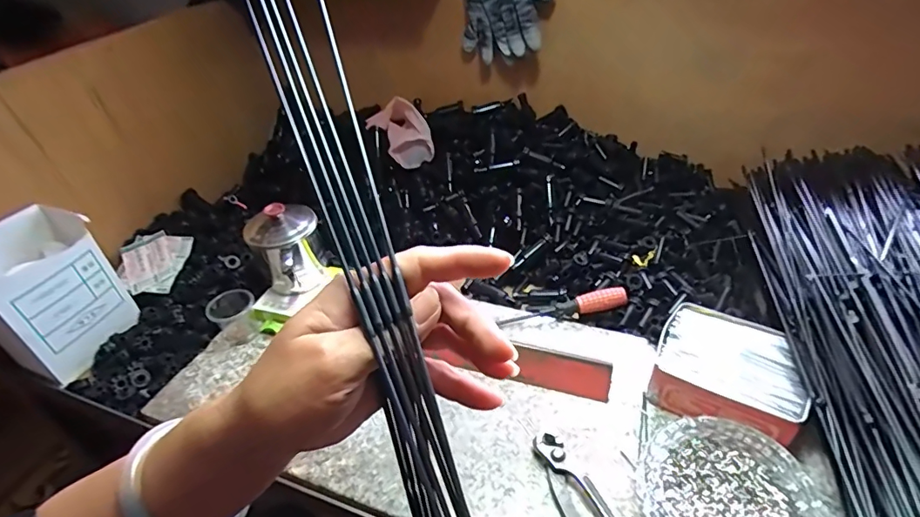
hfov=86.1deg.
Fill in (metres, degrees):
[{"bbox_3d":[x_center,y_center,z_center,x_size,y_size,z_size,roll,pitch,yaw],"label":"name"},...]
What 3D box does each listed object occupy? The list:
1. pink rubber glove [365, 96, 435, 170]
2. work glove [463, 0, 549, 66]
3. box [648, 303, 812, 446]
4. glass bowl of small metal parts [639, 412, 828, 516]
[{"bbox_3d":[-0.101,-0.211,0.803,0.062,0.086,0.140,-22,42,-19],"label":"pink rubber glove"},{"bbox_3d":[0.061,-0.336,0.693,0.120,0.113,0.026,21,34,25],"label":"work glove"},{"bbox_3d":[0.247,0.103,0.459,0.121,0.041,0.111,17,45,26],"label":"box"},{"bbox_3d":[0.209,0.180,0.378,0.129,0.028,0.120,-3,39,3],"label":"glass bowl of small metal parts"}]

